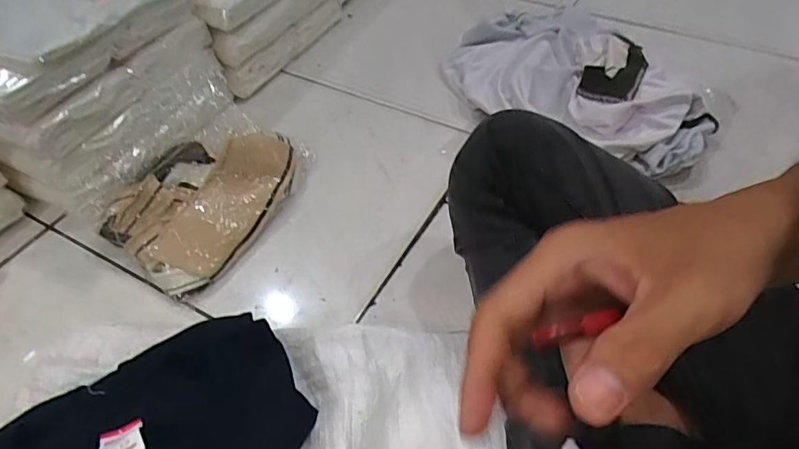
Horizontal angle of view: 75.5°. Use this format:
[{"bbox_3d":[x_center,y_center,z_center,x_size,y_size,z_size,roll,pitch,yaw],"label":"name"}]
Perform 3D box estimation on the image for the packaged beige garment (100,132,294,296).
[{"bbox_3d":[-0.222,-0.039,0.603,0.151,0.083,0.217,29,55,23],"label":"packaged beige garment"}]

